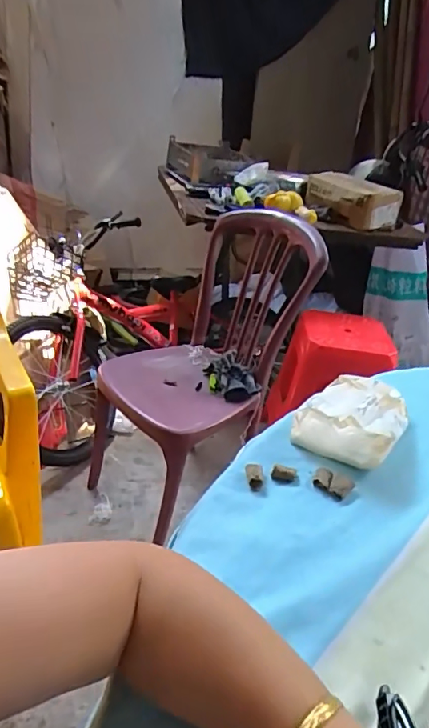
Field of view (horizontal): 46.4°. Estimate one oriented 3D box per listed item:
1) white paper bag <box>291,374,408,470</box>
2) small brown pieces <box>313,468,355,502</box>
[{"bbox_3d":[0.159,0.056,0.566,0.108,0.044,0.150,22,34,24],"label":"white paper bag"},{"bbox_3d":[0.115,0.117,0.491,0.036,0.007,0.029,24,35,28],"label":"small brown pieces"}]

